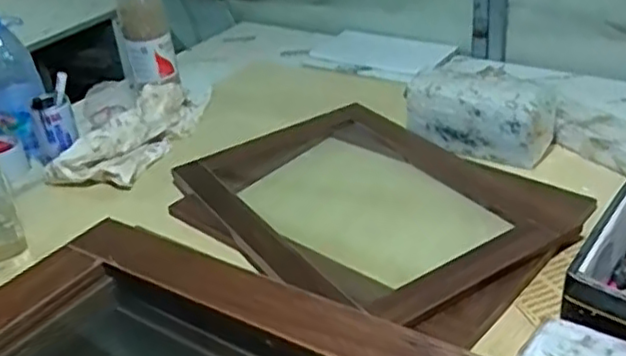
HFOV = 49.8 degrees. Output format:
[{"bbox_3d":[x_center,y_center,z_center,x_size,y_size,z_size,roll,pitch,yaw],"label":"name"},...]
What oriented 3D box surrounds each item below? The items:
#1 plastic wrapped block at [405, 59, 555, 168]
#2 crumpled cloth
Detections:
[{"bbox_3d":[0.254,-0.100,1.044,0.221,0.106,0.095,14,36,30],"label":"plastic wrapped block"},{"bbox_3d":[-0.293,-0.103,1.158,0.139,0.083,0.364,6,32,19],"label":"crumpled cloth"}]

